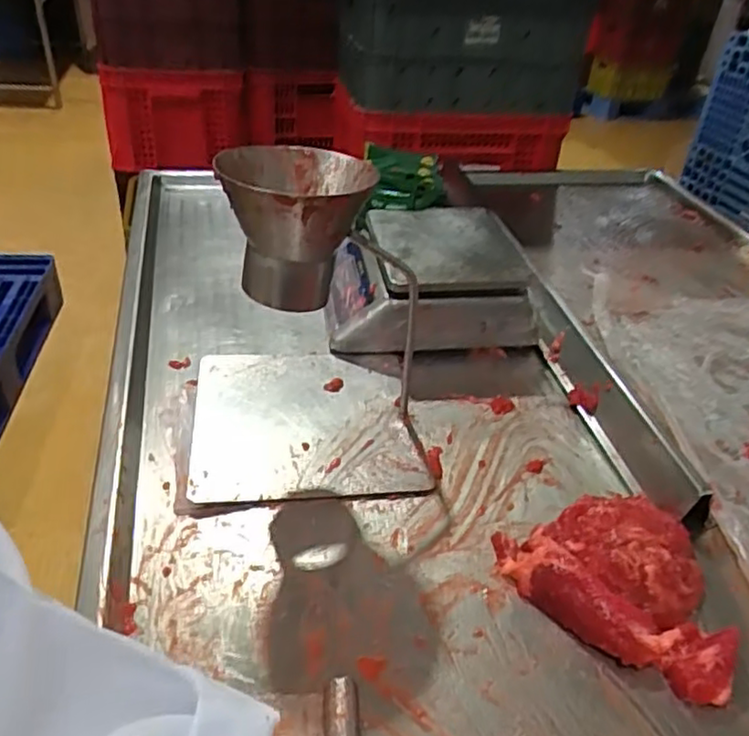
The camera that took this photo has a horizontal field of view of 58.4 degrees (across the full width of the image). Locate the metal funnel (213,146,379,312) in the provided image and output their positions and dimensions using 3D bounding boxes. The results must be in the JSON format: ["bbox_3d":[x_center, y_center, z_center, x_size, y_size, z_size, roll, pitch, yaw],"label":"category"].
[{"bbox_3d":[-0.075,-0.131,0.629,0.135,0.115,0.148,7,36,3],"label":"metal funnel"}]

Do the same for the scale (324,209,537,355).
[{"bbox_3d":[0.071,-0.117,0.930,0.266,0.118,0.216,-1,36,-8],"label":"scale"}]

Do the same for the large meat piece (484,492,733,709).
[{"bbox_3d":[0.231,0.179,0.602,0.201,0.044,0.175,30,43,32],"label":"large meat piece"}]

